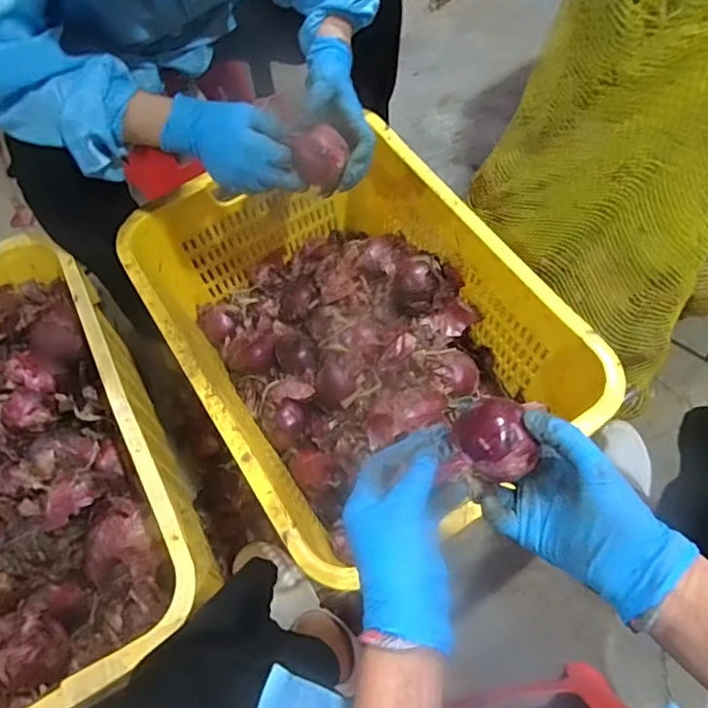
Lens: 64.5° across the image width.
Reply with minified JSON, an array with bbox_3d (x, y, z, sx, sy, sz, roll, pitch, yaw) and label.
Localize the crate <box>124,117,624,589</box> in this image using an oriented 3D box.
[{"bbox_3d":[-0.003,-0.018,0.817,0.424,0.245,0.574,-32,66,-11],"label":"crate"}]

